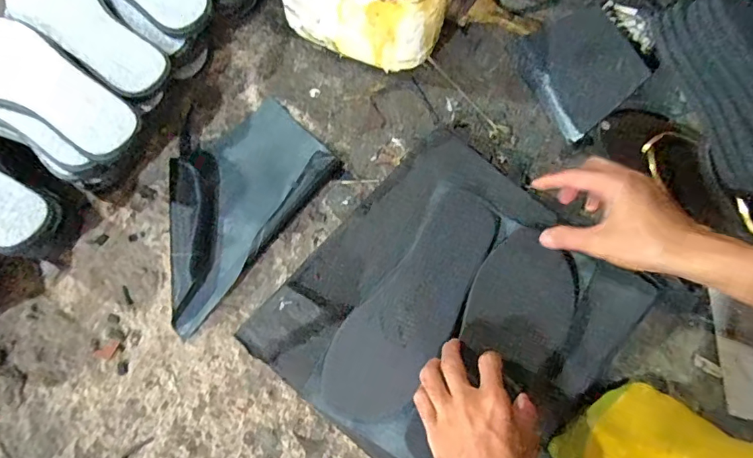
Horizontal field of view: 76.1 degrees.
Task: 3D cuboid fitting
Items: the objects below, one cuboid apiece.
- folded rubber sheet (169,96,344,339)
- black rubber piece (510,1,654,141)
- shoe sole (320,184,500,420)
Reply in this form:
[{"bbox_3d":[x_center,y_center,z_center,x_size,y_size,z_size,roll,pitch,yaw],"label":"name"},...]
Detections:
[{"bbox_3d":[-0.191,-0.042,0.574,0.176,0.027,0.269,38,78,10],"label":"folded rubber sheet"},{"bbox_3d":[0.254,-0.201,0.590,0.126,0.035,0.144,-28,76,-7],"label":"black rubber piece"},{"bbox_3d":[0.043,0.076,0.515,0.094,0.010,0.264,34,76,11],"label":"shoe sole"}]

